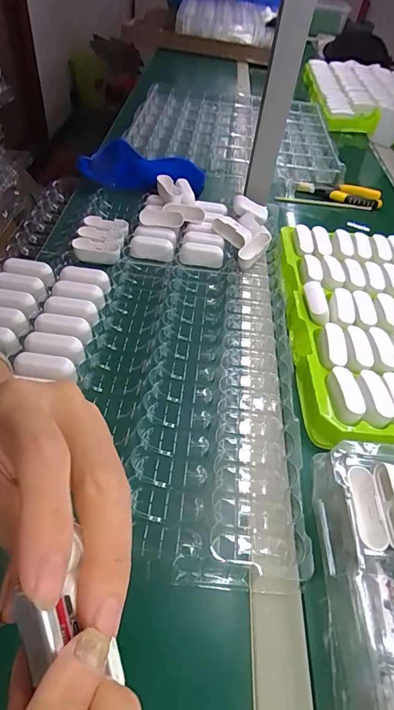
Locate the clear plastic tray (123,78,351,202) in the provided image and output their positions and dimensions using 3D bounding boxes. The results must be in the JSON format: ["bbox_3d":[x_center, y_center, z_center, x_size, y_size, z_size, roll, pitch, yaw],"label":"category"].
[{"bbox_3d":[0.087,-0.539,0.949,0.457,0.053,0.505,6,49,2],"label":"clear plastic tray"}]

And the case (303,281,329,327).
[{"bbox_3d":[0.155,-0.069,0.519,0.021,0.022,0.074,2,49,-2],"label":"case"}]

